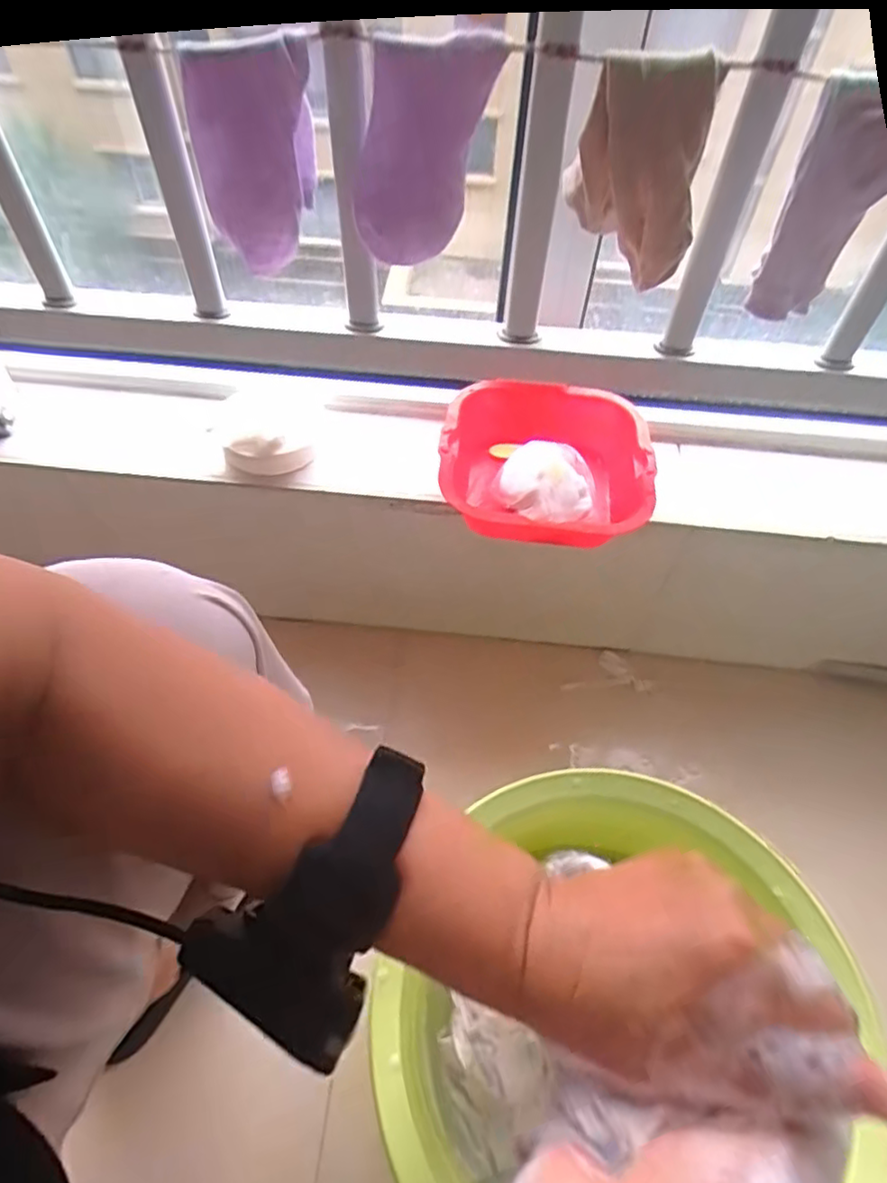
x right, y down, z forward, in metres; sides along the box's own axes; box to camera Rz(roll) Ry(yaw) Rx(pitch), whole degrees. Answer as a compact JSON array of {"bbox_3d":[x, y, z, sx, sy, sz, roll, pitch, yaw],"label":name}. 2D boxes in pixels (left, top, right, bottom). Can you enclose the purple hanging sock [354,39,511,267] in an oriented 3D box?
[{"bbox_3d":[-0.013,-0.264,0.403,0.081,0.119,0.026,-3,53,-5],"label":"purple hanging sock"}]

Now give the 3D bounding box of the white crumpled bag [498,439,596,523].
[{"bbox_3d":[0.093,-0.099,0.577,0.080,0.030,0.080,7,53,3],"label":"white crumpled bag"}]

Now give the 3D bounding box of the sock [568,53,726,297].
[{"bbox_3d":[0.119,-0.261,0.403,0.042,0.117,0.079,-27,58,-20],"label":"sock"}]

